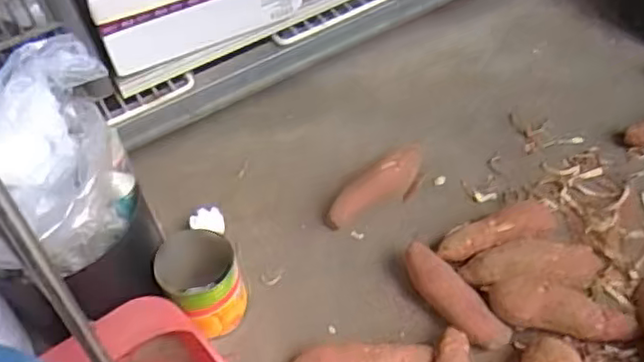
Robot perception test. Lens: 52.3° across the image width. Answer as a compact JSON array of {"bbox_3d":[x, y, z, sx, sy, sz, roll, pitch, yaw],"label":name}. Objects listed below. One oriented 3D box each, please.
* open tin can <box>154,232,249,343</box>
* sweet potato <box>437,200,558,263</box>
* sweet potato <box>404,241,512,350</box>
[{"bbox_3d":[-0.156,0.134,0.865,0.099,0.120,0.106,-3,50,4],"label":"open tin can"},{"bbox_3d":[0.245,0.080,0.909,0.175,0.053,0.064,-23,52,-12],"label":"sweet potato"},{"bbox_3d":[0.165,0.153,0.844,0.052,0.055,0.167,-35,55,-21],"label":"sweet potato"}]

